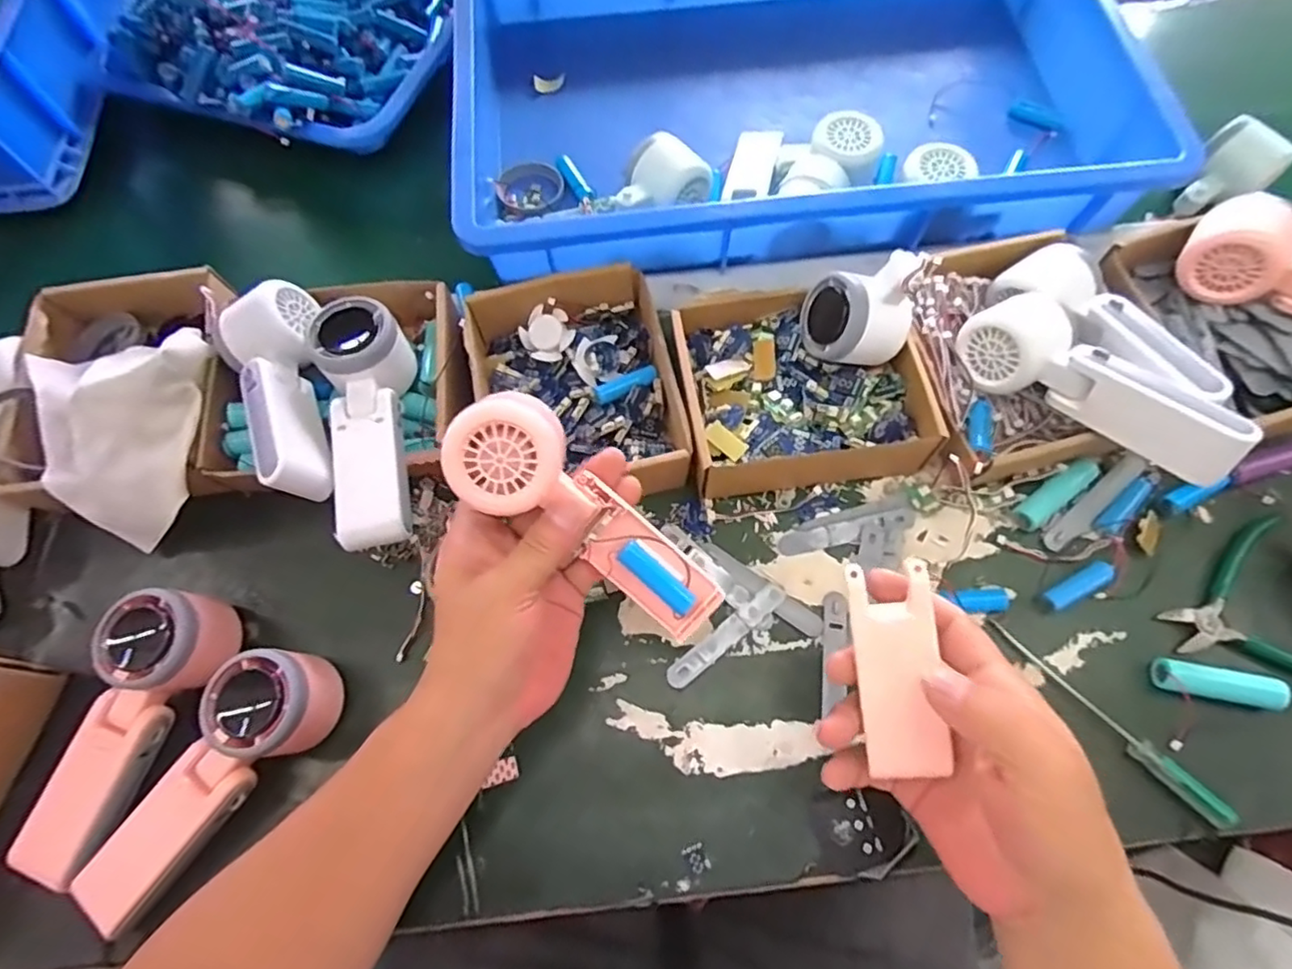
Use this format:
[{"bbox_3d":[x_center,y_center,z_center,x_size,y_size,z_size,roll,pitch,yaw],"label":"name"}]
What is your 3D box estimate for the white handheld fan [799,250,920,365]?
[{"bbox_3d":[0.150,-0.125,0.433,0.053,0.087,0.059,0,45,-29],"label":"white handheld fan"}]

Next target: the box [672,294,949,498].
[{"bbox_3d":[0.108,-0.070,0.456,0.166,0.045,0.145,-7,67,-1],"label":"box"}]

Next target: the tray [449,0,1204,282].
[{"bbox_3d":[0.125,-0.370,0.584,0.564,0.109,0.388,-6,67,-1],"label":"tray"}]

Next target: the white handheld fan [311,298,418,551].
[{"bbox_3d":[-0.182,-0.043,0.414,0.057,0.040,0.171,-13,67,-4],"label":"white handheld fan"}]

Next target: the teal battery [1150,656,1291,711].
[{"bbox_3d":[0.346,0.121,0.379,0.066,0.019,0.019,9,67,6],"label":"teal battery"}]

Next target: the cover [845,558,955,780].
[{"bbox_3d":[0.123,0.089,0.308,0.035,0.012,0.100,-6,90,0],"label":"cover"}]

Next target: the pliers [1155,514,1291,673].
[{"bbox_3d":[0.393,0.086,0.405,0.111,0.010,0.113,-15,67,-5],"label":"pliers"}]

